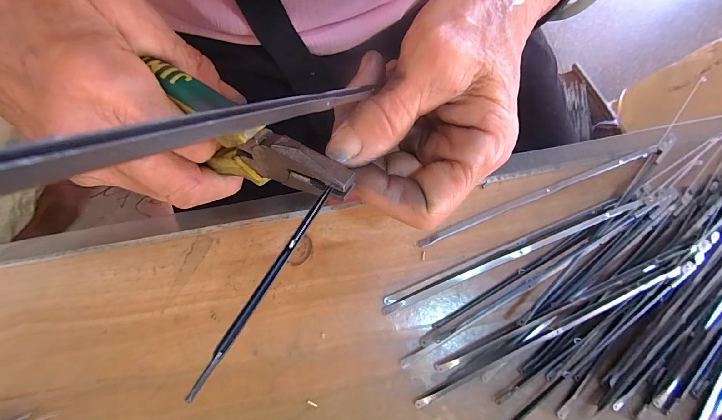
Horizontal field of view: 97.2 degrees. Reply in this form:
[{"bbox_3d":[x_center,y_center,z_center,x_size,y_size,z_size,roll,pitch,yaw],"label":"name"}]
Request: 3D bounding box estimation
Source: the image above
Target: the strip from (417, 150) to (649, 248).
[{"bbox_3d":[0.115,-0.009,0.211,0.167,0.008,0.005,-22,80,-5],"label":"strip"}]

